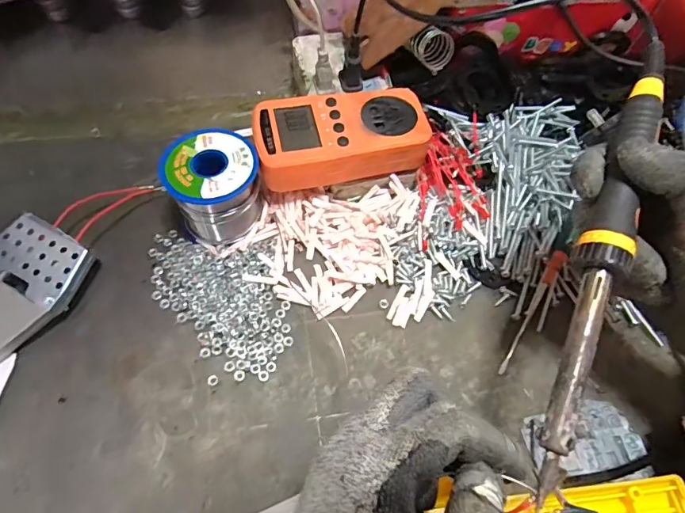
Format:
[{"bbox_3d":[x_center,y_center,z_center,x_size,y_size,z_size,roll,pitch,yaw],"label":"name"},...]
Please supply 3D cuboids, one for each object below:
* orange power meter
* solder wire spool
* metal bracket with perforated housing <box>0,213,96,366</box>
[{"bbox_3d":[-0.001,-0.089,0.336,0.125,0.035,0.074,-13,62,-11],"label":"orange power meter"},{"bbox_3d":[-0.093,-0.050,0.331,0.063,0.061,0.059,-14,61,-12],"label":"solder wire spool"},{"bbox_3d":[-0.229,0.039,0.289,0.065,0.028,0.133,27,61,12],"label":"metal bracket with perforated housing"}]

